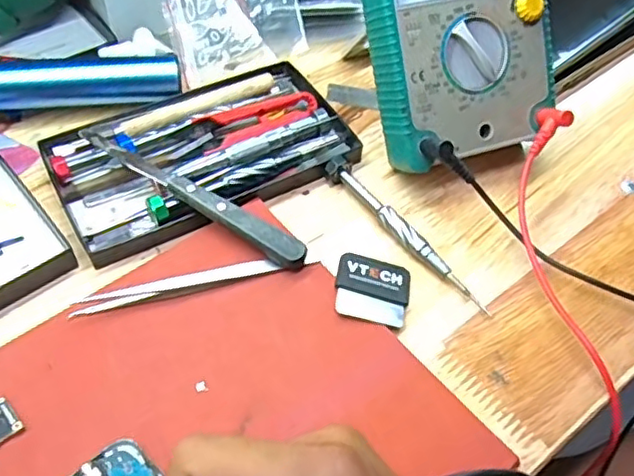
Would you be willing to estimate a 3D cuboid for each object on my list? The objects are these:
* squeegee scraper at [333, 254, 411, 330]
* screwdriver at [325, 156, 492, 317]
[{"bbox_3d":[0.029,0.026,0.326,0.038,0.005,0.043,9,53,1],"label":"squeegee scraper"},{"bbox_3d":[0.050,-0.004,0.351,0.014,0.012,0.124,-33,62,-26],"label":"screwdriver"}]

